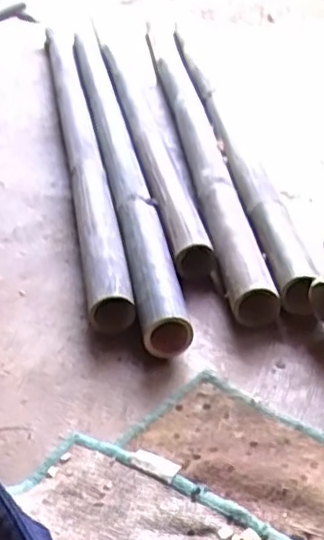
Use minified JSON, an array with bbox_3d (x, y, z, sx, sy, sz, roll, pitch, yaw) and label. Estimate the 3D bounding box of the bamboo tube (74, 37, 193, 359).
[{"bbox_3d":[-0.101,-0.264,1.402,0.062,0.057,1.395,-10,32,-5],"label":"bamboo tube"}]

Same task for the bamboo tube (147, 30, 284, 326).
[{"bbox_3d":[0.055,-0.306,1.459,0.066,0.070,1.412,-8,32,-2],"label":"bamboo tube"}]

